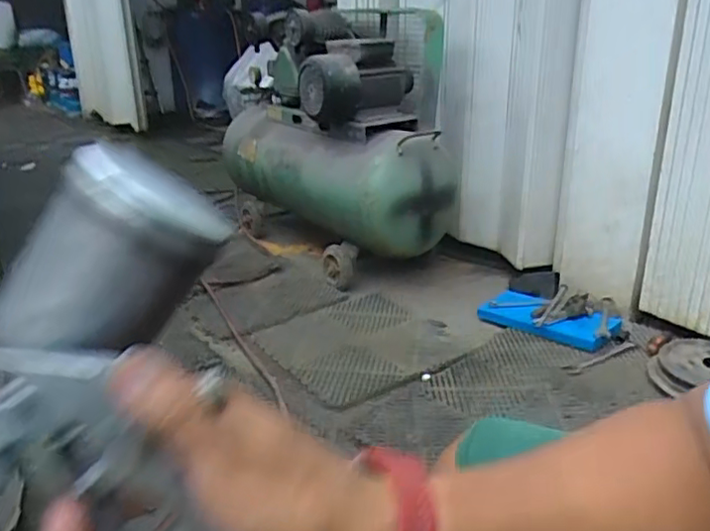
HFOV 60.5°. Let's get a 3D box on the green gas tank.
[{"bbox_3d":[-0.088,-0.274,1.922,0.335,0.371,0.915,-17,28,-36],"label":"green gas tank"}]

